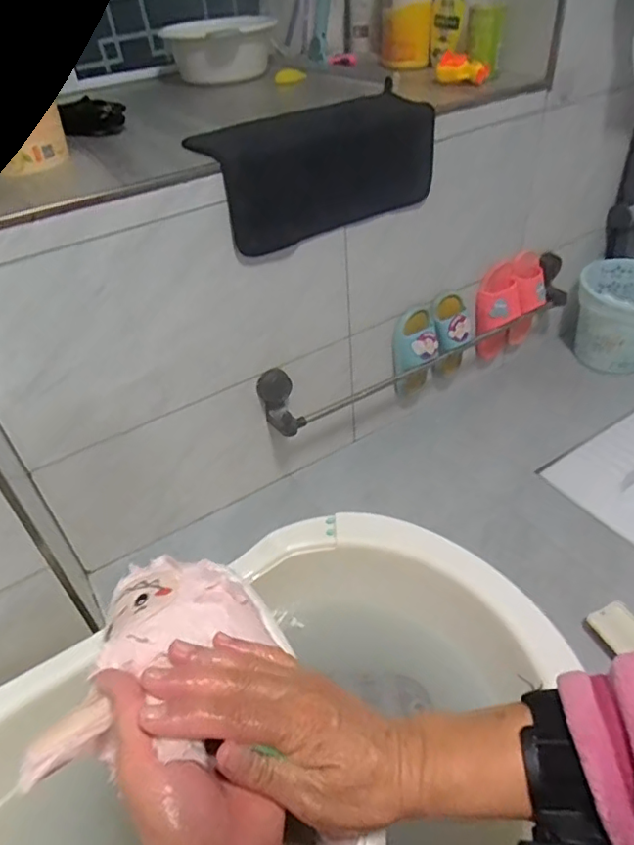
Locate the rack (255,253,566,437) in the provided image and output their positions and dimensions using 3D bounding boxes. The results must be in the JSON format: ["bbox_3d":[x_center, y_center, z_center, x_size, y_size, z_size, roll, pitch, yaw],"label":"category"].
[{"bbox_3d":[0.240,-0.169,1.113,0.768,0.115,0.083,-26,44,-22],"label":"rack"}]

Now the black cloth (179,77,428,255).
[{"bbox_3d":[0.005,-0.416,0.902,0.390,0.152,0.171,-26,44,-21],"label":"black cloth"}]

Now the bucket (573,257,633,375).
[{"bbox_3d":[0.732,-0.252,1.325,0.224,0.196,0.238,16,45,24],"label":"bucket"}]

